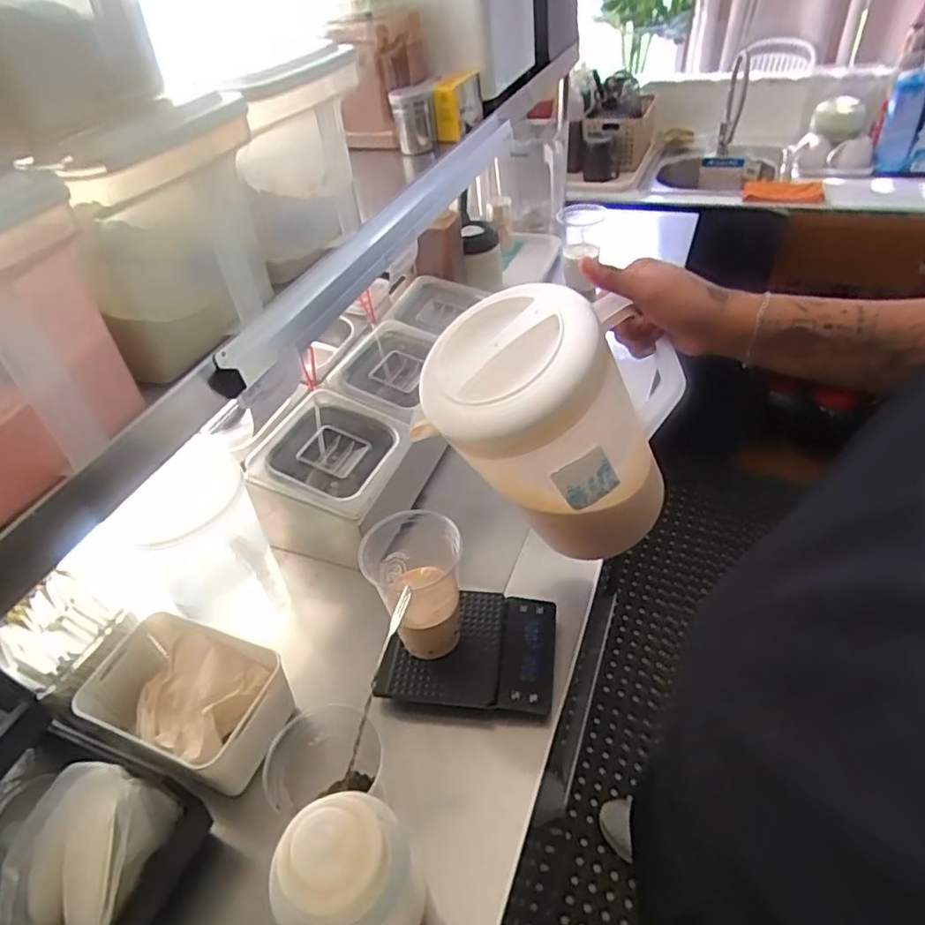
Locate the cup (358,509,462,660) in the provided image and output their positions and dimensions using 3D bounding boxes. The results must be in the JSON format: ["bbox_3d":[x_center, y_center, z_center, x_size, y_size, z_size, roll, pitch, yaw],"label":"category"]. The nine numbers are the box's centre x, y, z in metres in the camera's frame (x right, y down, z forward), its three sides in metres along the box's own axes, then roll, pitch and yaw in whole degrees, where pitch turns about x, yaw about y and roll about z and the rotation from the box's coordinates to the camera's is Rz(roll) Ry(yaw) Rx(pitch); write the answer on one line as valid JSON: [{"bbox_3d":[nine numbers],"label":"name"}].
[{"bbox_3d":[-0.044,0.131,0.639,0.091,0.160,0.086,-4,42,4],"label":"cup"}]

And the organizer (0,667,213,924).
[{"bbox_3d":[-0.345,0.269,0.494,0.222,0.154,0.126,14,46,22],"label":"organizer"}]

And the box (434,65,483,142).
[{"bbox_3d":[-0.001,-0.536,0.937,0.040,0.070,0.122,11,45,19],"label":"box"}]

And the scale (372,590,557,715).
[{"bbox_3d":[0.008,0.200,0.675,0.181,0.035,0.125,0,42,8],"label":"scale"}]

